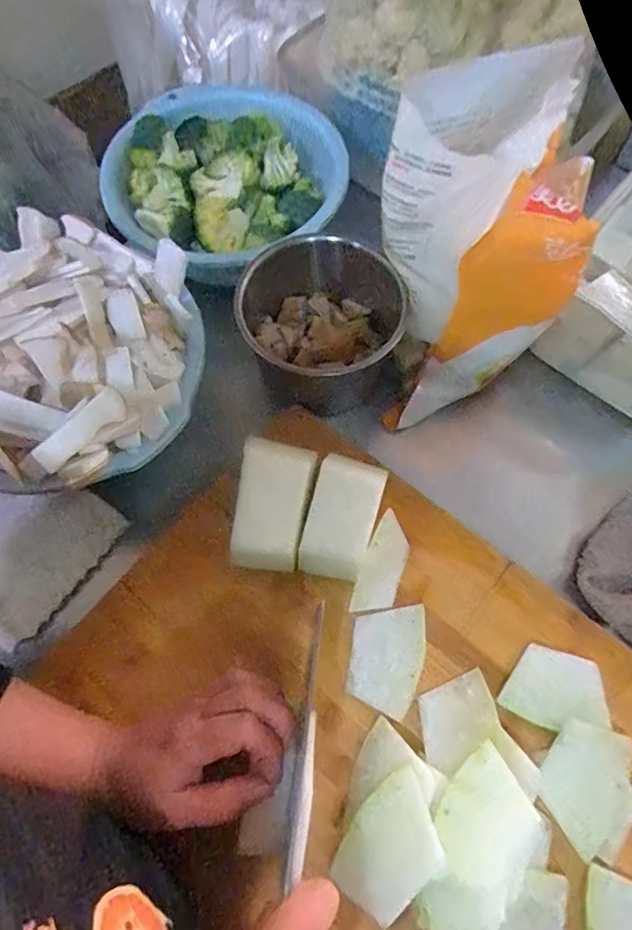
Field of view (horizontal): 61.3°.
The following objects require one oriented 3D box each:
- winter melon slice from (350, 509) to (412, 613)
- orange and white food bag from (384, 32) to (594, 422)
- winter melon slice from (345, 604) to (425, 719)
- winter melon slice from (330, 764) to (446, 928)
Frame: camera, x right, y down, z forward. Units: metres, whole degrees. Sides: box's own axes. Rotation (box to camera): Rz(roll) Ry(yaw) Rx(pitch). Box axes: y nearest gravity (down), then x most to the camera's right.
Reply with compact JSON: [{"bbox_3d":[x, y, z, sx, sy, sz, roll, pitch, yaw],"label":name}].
[{"bbox_3d":[0.048,0.073,0.384,0.005,0.050,0.073,8,65,44],"label":"winter melon slice"},{"bbox_3d":[0.130,-0.154,0.397,0.173,0.216,0.105,-24,69,-9],"label":"orange and white food bag"},{"bbox_3d":[0.051,0.137,0.382,0.050,0.005,0.073,8,68,4],"label":"winter melon slice"},{"bbox_3d":[0.045,0.232,0.324,0.074,0.004,0.053,-44,57,-4],"label":"winter melon slice"}]

